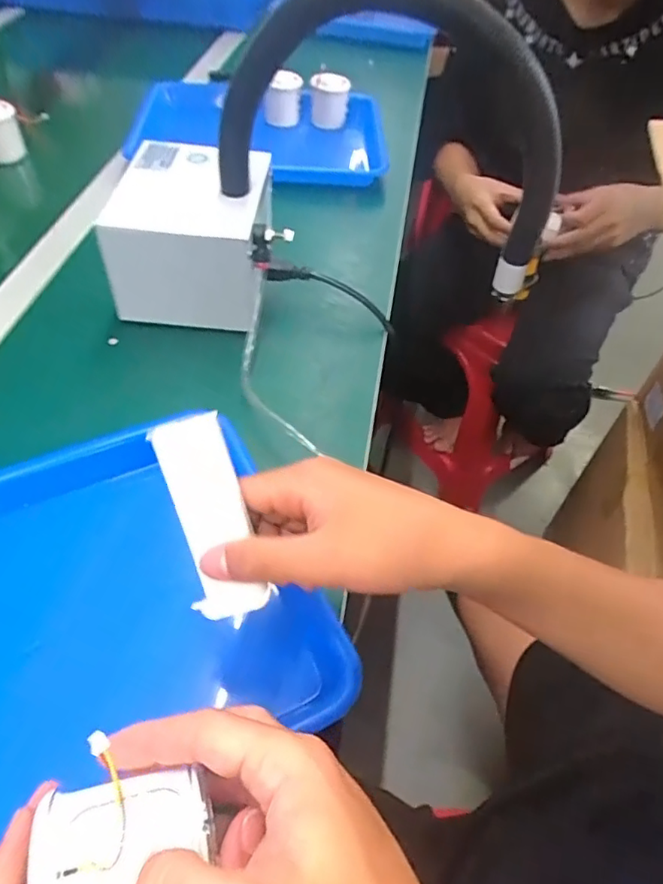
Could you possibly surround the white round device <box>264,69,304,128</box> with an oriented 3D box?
[{"bbox_3d":[-0.076,-0.532,0.878,0.060,0.053,0.049,-2,53,-6],"label":"white round device"}]

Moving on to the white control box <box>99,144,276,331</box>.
[{"bbox_3d":[-0.138,-0.206,0.562,0.141,0.093,0.171,3,53,-2],"label":"white control box"}]

